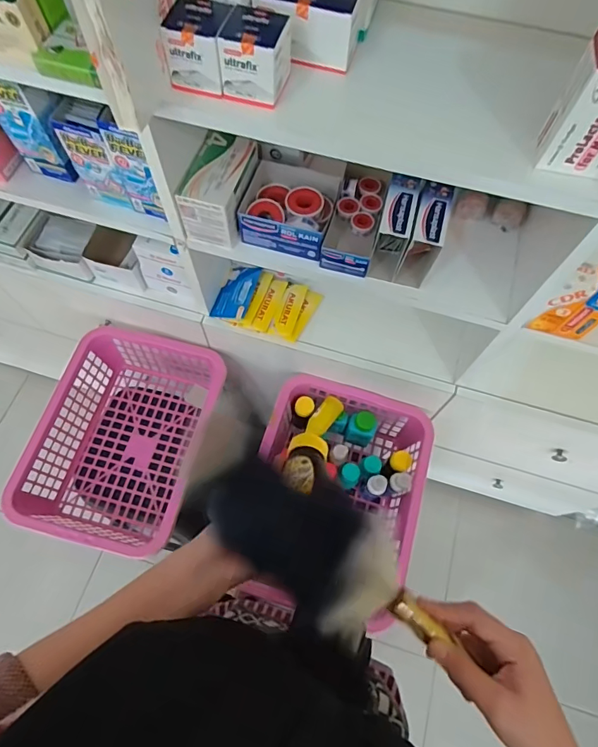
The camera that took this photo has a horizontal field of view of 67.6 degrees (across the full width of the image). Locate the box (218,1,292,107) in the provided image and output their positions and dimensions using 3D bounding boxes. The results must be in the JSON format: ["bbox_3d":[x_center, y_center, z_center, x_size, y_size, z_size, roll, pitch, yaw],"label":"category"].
[{"bbox_3d":[-0.042,-0.312,0.440,0.058,0.060,0.058,12,66,5],"label":"box"}]

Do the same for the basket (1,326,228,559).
[{"bbox_3d":[-0.351,0.129,0.917,0.284,0.149,0.410,15,67,6],"label":"basket"}]

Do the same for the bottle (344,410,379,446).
[{"bbox_3d":[0.131,0.119,0.953,0.056,0.114,0.046,18,67,7],"label":"bottle"}]

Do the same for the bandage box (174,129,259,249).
[{"bbox_3d":[-0.110,-0.258,0.638,0.075,0.089,0.122,16,67,6],"label":"bandage box"}]

